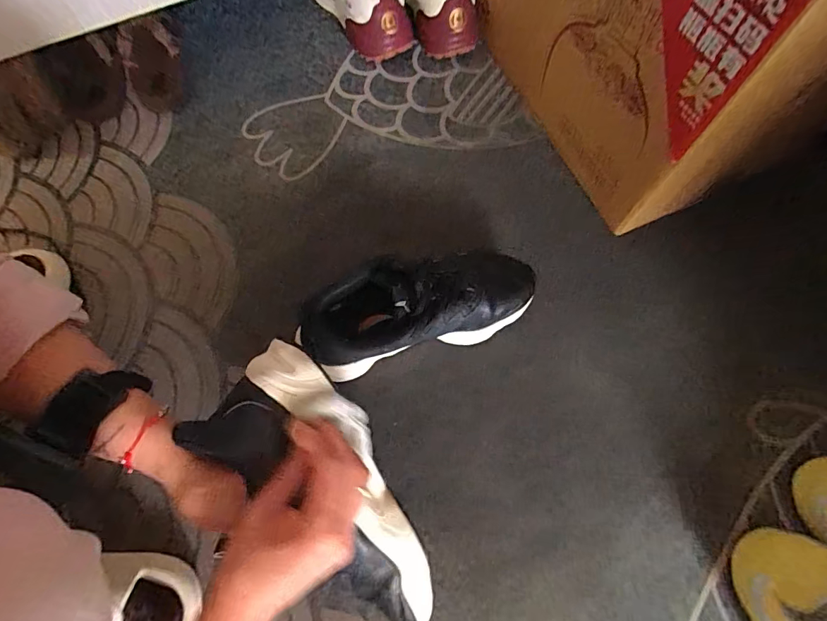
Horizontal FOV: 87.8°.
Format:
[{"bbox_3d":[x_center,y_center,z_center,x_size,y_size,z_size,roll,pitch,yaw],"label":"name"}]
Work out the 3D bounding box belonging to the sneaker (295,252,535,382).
[{"bbox_3d":[0.010,-0.009,0.462,0.252,0.092,0.095,-20,70,-7],"label":"sneaker"}]

